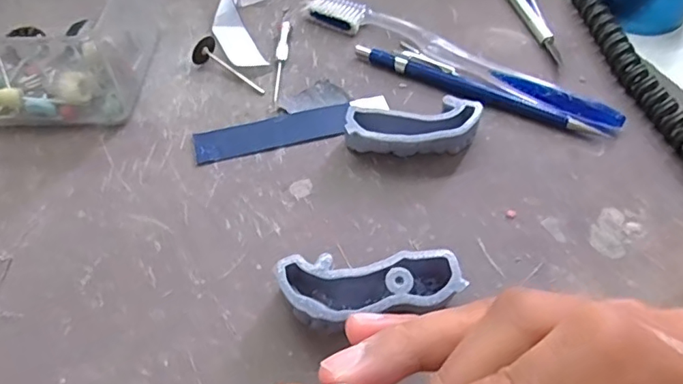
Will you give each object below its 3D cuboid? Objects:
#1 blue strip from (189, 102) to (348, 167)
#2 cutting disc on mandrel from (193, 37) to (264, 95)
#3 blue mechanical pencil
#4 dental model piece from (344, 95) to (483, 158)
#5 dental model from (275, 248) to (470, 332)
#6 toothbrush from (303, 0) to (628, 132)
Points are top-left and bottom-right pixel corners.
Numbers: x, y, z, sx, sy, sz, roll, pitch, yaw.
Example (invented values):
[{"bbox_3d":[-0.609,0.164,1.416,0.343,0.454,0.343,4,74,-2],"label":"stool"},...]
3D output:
[{"bbox_3d":[-0.035,-0.032,0.277,0.080,0.004,0.020,-14,55,-9],"label":"blue strip"},{"bbox_3d":[-0.063,-0.068,0.297,0.016,0.015,0.044,-39,62,-23],"label":"cutting disc on mandrel"},{"bbox_3d":[0.072,-0.056,0.289,0.138,0.010,0.012,24,58,17],"label":"blue mechanical pencil"},{"bbox_3d":[0.035,-0.029,0.263,0.064,0.021,0.026,-9,55,-6],"label":"dental model piece"},{"bbox_3d":[0.012,0.040,0.213,0.067,0.023,0.028,-9,55,-6],"label":"dental model"},{"bbox_3d":[0.063,-0.077,0.304,0.187,0.011,0.022,27,59,19],"label":"toothbrush"}]

